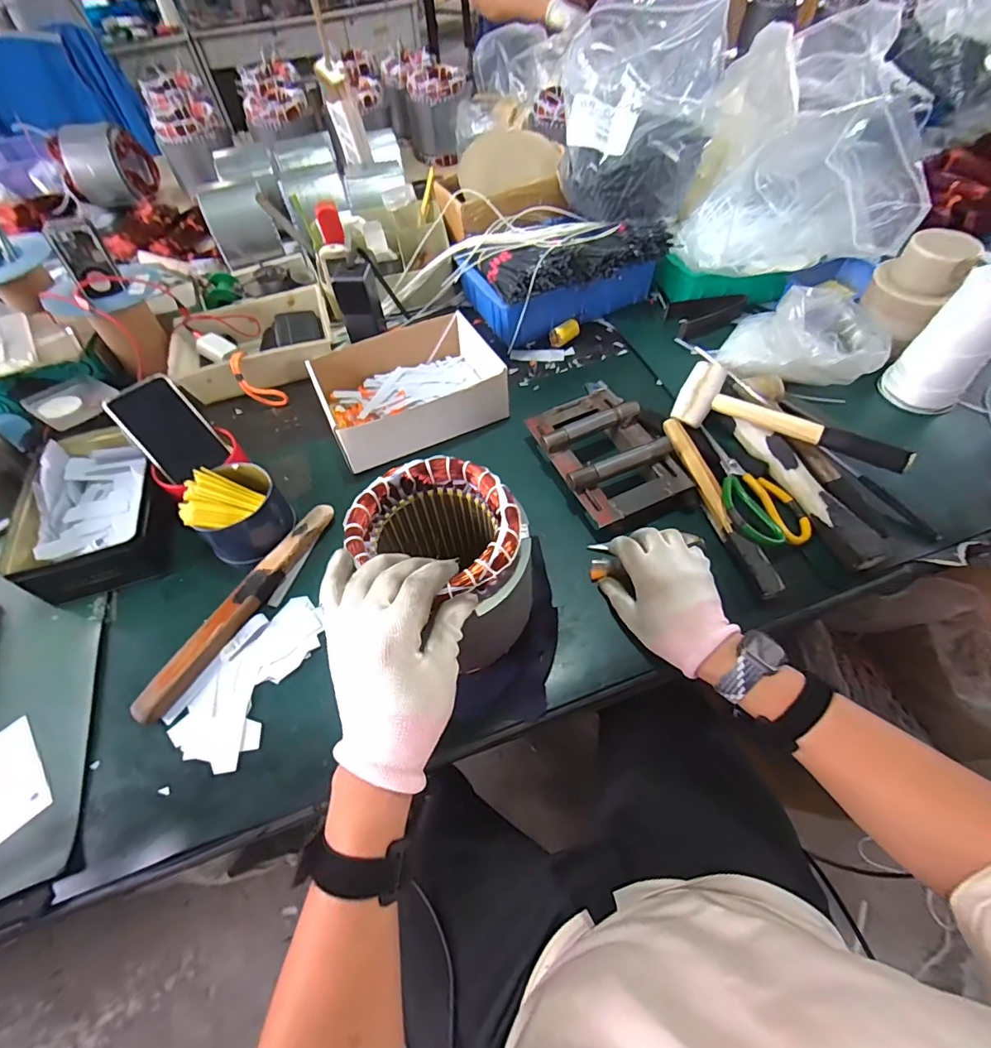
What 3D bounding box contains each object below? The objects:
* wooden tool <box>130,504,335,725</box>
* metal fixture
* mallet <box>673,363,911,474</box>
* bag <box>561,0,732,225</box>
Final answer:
[{"bbox_3d":[-0.274,0.083,0.514,0.031,0.019,0.271,23,61,18],"label":"wooden tool"},{"bbox_3d":[0.139,-0.094,0.593,0.141,0.045,0.190,-23,58,-11],"label":"metal fixture"},{"bbox_3d":[0.360,-0.132,0.584,0.258,0.043,0.079,25,61,19],"label":"mallet"},{"bbox_3d":[0.210,-0.611,0.701,0.218,0.221,0.155,5,57,7],"label":"bag"}]

